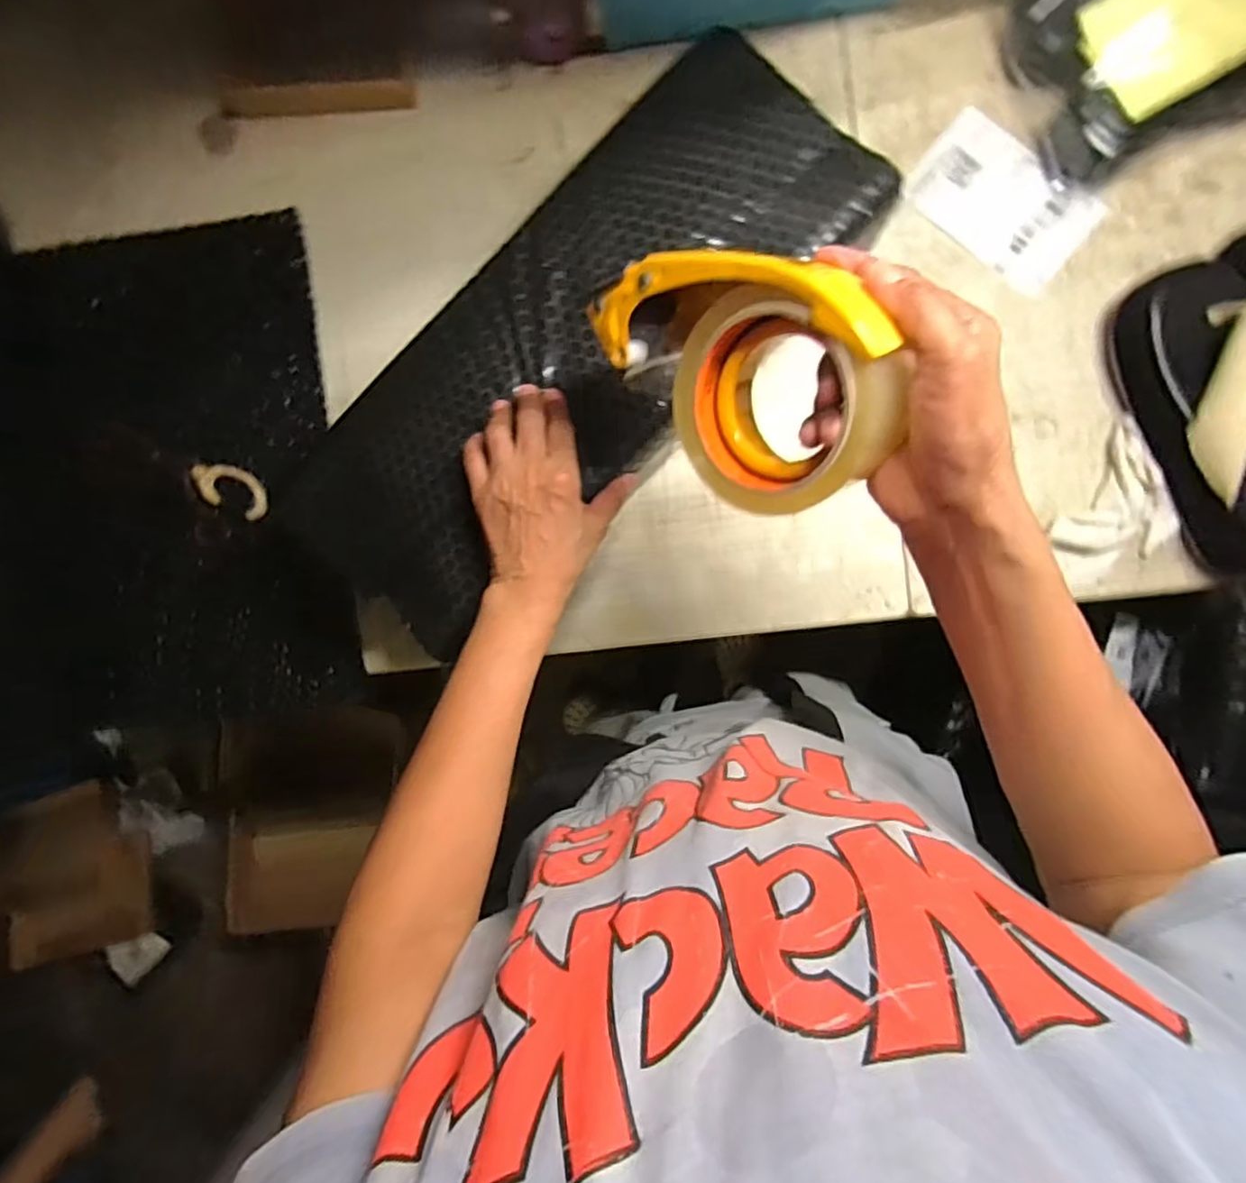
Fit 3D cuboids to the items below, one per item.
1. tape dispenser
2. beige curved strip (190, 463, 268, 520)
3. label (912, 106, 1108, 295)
[{"bbox_3d":[0.070,-0.114,0.306,0.105,0.063,0.145,-39,82,45],"label":"tape dispenser"},{"bbox_3d":[-0.374,-0.099,0.600,0.074,0.010,0.041,26,91,5],"label":"beige curved strip"},{"bbox_3d":[0.331,-0.340,0.551,0.148,0.009,0.086,40,100,2],"label":"label"}]

